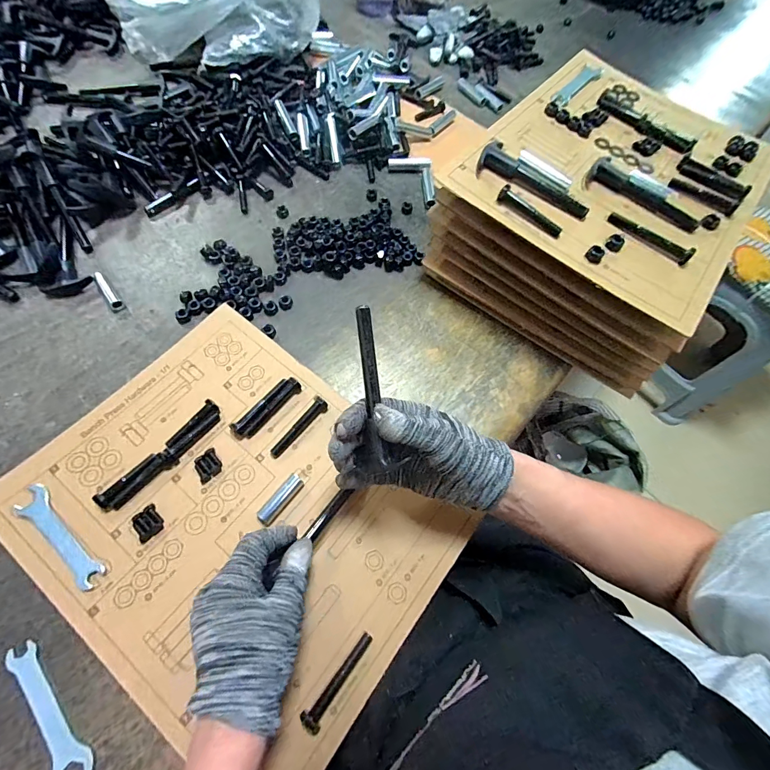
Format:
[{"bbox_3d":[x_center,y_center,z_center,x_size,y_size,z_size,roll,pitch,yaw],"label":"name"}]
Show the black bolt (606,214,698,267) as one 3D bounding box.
[{"bbox_3d":[0.275,-0.155,0.397,0.089,0.011,0.012,41,68,12],"label":"black bolt"}]

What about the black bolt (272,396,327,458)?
[{"bbox_3d":[-0.089,0.044,0.395,0.014,0.015,0.075,36,67,13],"label":"black bolt"}]

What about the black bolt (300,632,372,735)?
[{"bbox_3d":[-0.038,0.238,0.312,0.017,0.012,0.075,33,67,12],"label":"black bolt"}]

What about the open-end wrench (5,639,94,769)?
[{"bbox_3d":[-0.259,0.250,0.294,0.024,0.005,0.110,-36,71,-18],"label":"open-end wrench"}]

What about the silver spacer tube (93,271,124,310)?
[{"bbox_3d":[-0.327,-0.111,0.451,0.011,0.010,0.050,-33,85,-17],"label":"silver spacer tube"}]

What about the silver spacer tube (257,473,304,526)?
[{"bbox_3d":[-0.100,0.110,0.369,0.014,0.016,0.052,35,67,13],"label":"silver spacer tube"}]

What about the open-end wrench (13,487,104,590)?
[{"bbox_3d":[-0.286,0.132,0.338,0.109,0.007,0.024,37,68,14],"label":"open-end wrench"}]

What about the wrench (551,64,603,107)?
[{"bbox_3d":[0.252,-0.395,0.504,0.025,0.007,0.117,38,68,11],"label":"wrench"}]

